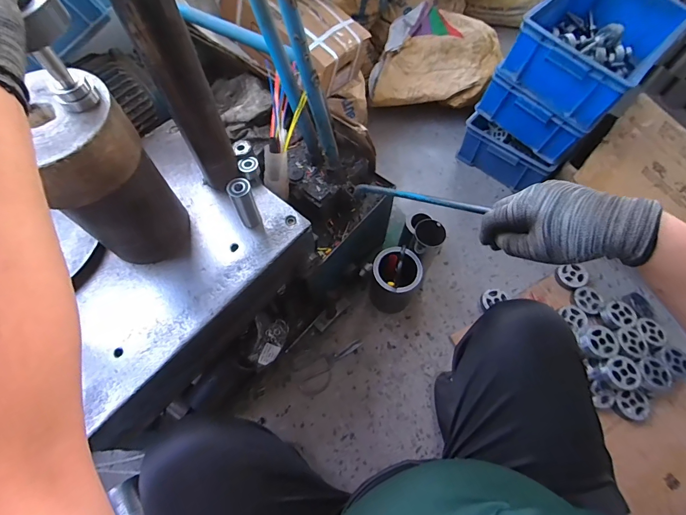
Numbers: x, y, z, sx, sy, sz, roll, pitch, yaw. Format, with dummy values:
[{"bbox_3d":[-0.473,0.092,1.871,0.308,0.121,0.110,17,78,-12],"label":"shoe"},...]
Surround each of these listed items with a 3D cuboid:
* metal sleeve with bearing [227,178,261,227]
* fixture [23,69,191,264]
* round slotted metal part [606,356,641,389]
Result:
[{"bbox_3d":[-0.157,-0.086,0.582,0.032,0.090,0.034,0,64,0],"label":"metal sleeve with bearing"},{"bbox_3d":[-0.309,-0.093,0.488,0.122,0.252,0.128,36,69,16],"label":"fixture"},{"bbox_3d":[0.681,0.276,0.868,0.078,0.015,0.077,0,64,0],"label":"round slotted metal part"}]

